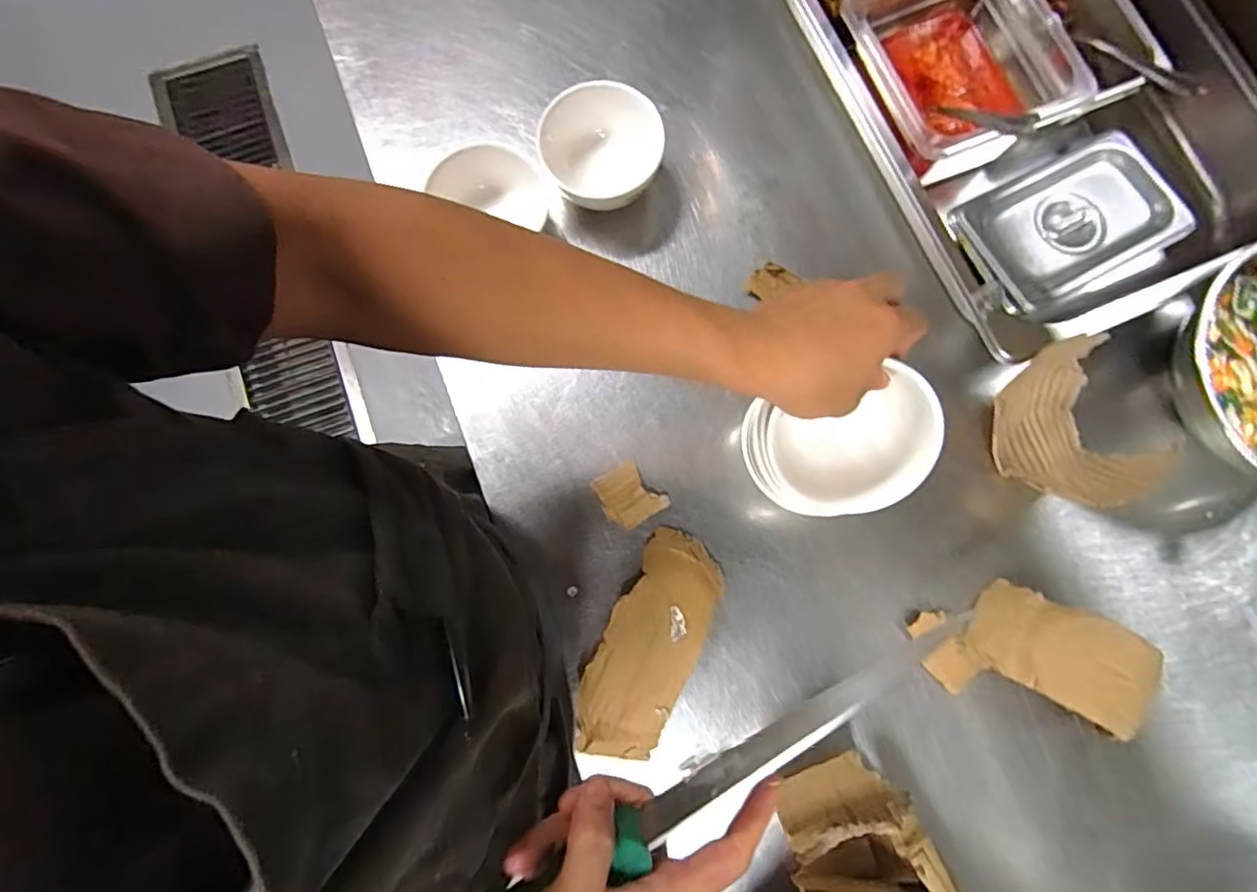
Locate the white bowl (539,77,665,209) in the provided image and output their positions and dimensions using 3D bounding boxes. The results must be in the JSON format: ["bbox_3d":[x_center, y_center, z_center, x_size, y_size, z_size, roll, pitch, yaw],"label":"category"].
[{"bbox_3d":[-0.024,-0.263,0.550,0.105,0.065,0.108,0,78,0],"label":"white bowl"}]

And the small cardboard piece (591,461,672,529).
[{"bbox_3d":[0.001,0.043,0.523,0.051,0.010,0.053,-31,79,-7],"label":"small cardboard piece"}]

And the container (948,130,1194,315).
[{"bbox_3d":[0.370,-0.180,0.523,0.179,0.072,0.114,-25,81,-4],"label":"container"}]

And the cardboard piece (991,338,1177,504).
[{"bbox_3d":[0.358,-0.009,0.500,0.093,0.074,0.130,-28,79,-6],"label":"cardboard piece"}]

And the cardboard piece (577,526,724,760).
[{"bbox_3d":[0.018,0.162,0.488,0.073,0.030,0.181,26,79,5],"label":"cardboard piece"}]

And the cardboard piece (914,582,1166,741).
[{"bbox_3d":[0.304,0.154,0.461,0.134,0.080,0.089,13,78,3],"label":"cardboard piece"}]

